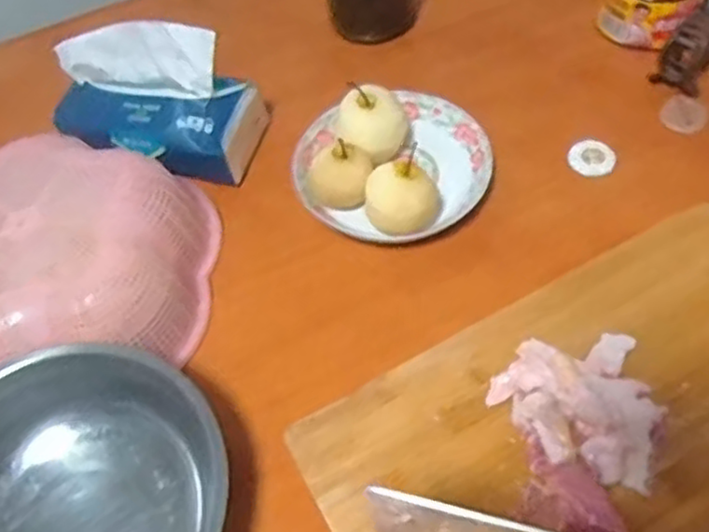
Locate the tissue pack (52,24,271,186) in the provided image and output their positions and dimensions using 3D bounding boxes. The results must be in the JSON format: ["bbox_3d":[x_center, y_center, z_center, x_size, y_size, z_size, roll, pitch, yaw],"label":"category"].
[{"bbox_3d":[-0.184,-0.148,0.647,0.184,0.116,0.088,4,56,9],"label":"tissue pack"}]

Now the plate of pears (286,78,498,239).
[{"bbox_3d":[0.032,-0.101,0.625,0.169,0.075,0.156,-3,55,4],"label":"plate of pears"}]

